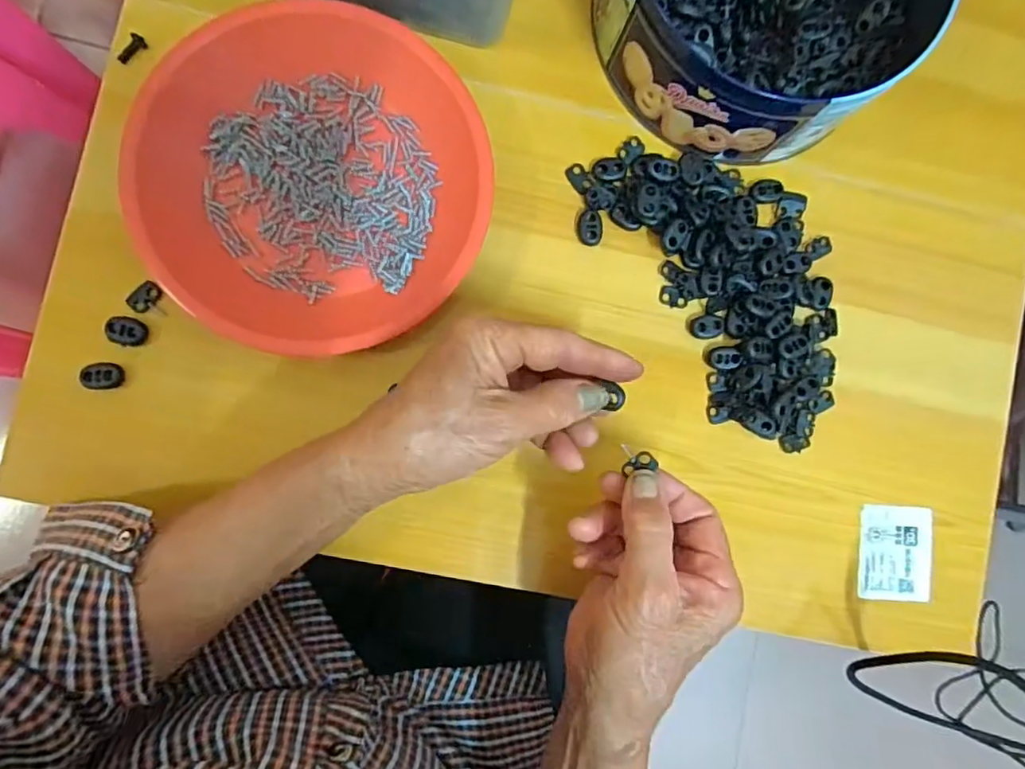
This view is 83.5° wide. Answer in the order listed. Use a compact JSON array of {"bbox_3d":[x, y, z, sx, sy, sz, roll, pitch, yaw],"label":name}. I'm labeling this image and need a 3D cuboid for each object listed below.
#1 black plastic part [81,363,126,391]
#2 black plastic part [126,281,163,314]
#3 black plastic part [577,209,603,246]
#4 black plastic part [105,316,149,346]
[{"bbox_3d":[-0.228,-0.004,0.320,0.020,0.009,0.014,-11,90,-6],"label":"black plastic part"},{"bbox_3d":[-0.208,-0.049,0.325,0.012,0.004,0.018,39,86,-4],"label":"black plastic part"},{"bbox_3d":[0.048,-0.097,0.355,0.015,0.005,0.021,7,88,-6],"label":"black plastic part"},{"bbox_3d":[-0.216,-0.030,0.323,0.020,0.006,0.015,15,87,-5],"label":"black plastic part"}]

